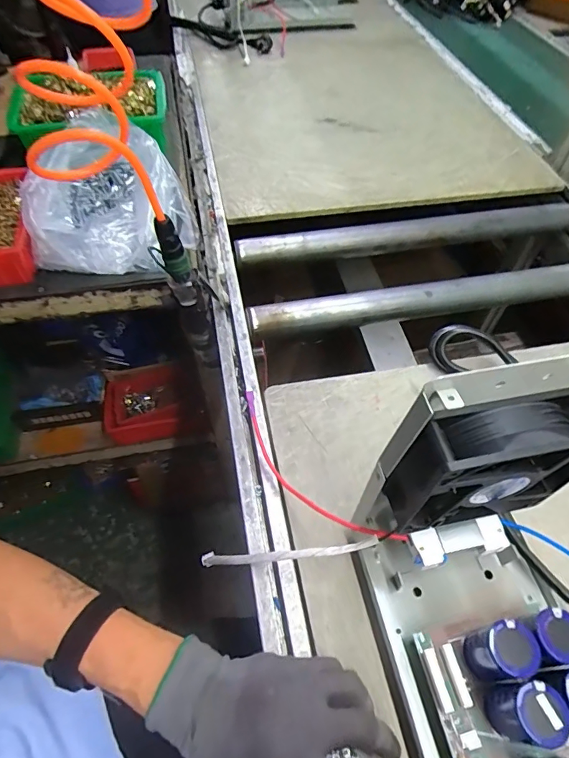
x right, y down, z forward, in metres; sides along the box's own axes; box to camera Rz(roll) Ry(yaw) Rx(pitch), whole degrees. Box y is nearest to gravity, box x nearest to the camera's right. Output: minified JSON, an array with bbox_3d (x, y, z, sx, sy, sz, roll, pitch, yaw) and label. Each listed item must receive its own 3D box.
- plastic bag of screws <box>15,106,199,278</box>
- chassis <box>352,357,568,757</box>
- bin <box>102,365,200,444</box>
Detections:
[{"bbox_3d":[-0.242,-0.243,0.635,0.206,0.119,0.224,-10,56,-7],"label":"plastic bag of screws"},{"bbox_3d":[0.170,0.194,0.262,0.158,0.238,0.328,-10,56,-7],"label":"chassis"},{"bbox_3d":[-0.274,0.054,0.931,0.188,0.066,0.136,-8,55,-7],"label":"bin"}]

